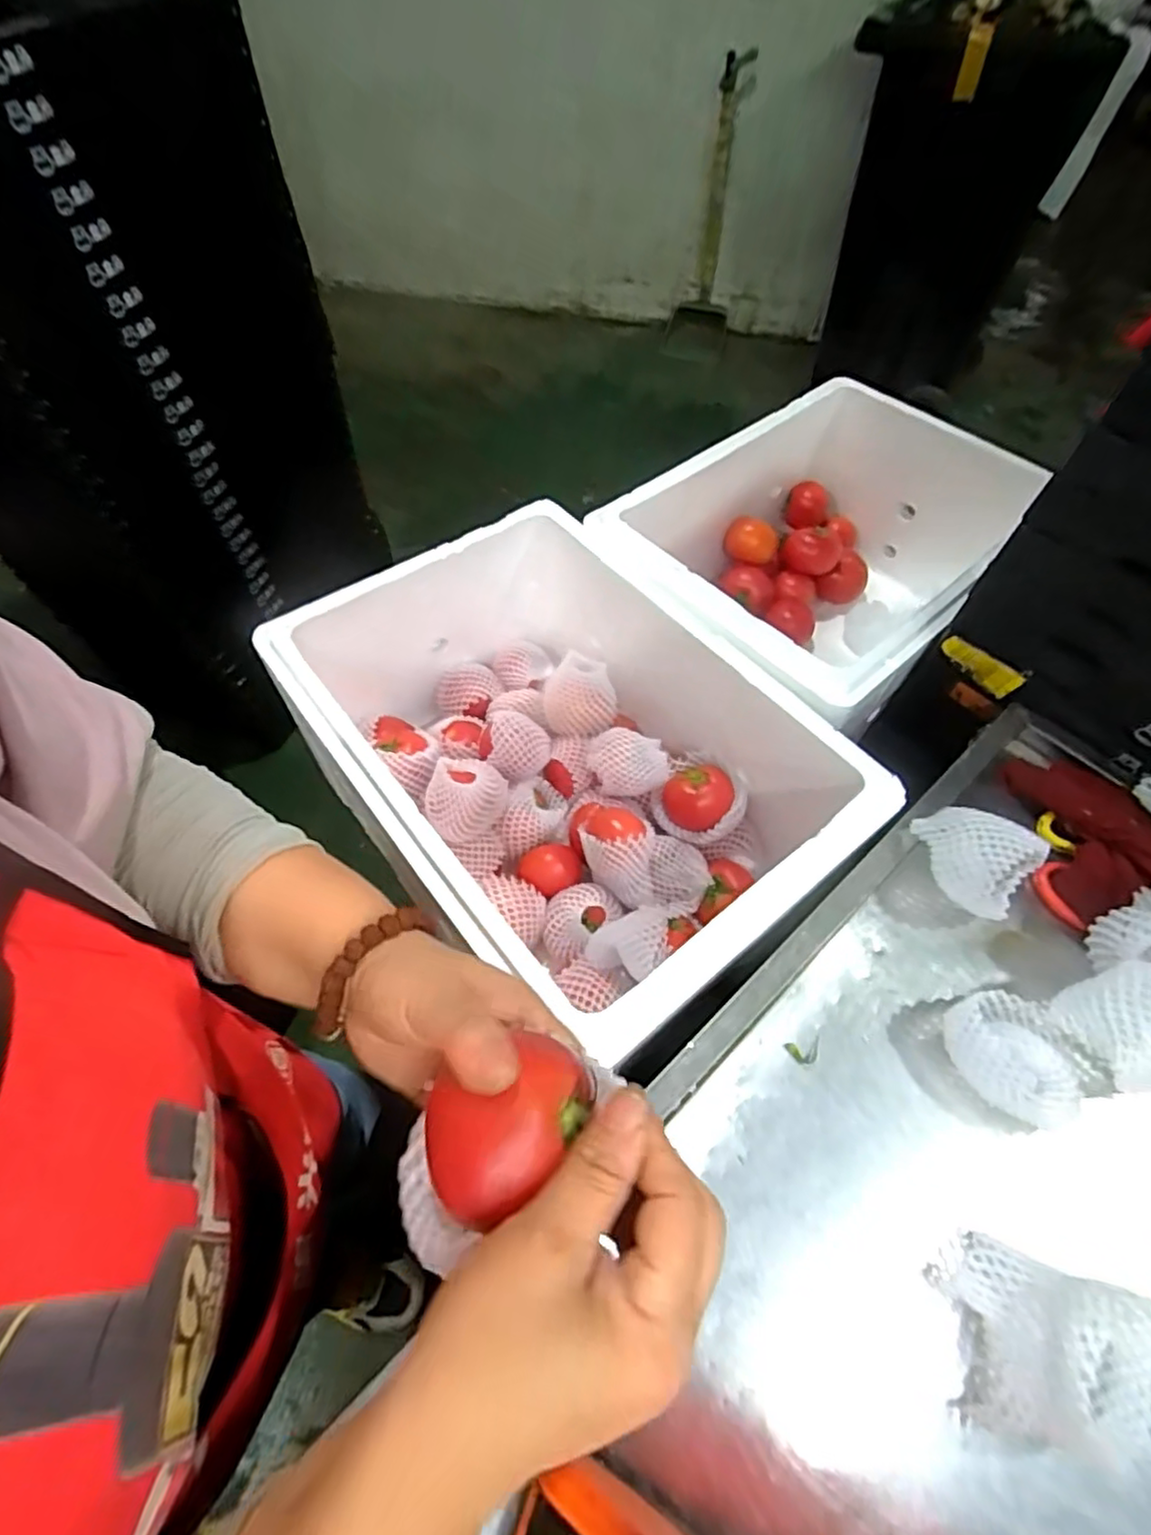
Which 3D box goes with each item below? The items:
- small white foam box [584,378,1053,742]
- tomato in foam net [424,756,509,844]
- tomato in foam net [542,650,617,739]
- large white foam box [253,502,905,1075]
[{"bbox_3d":[0.310,-0.244,0.859,0.535,0.237,0.364,-37,65,-22],"label":"small white foam box"},{"bbox_3d":[-0.109,0.036,0.671,0.078,0.074,0.072,1,58,-1],"label":"tomato in foam net"},{"bbox_3d":[0.007,-0.082,0.752,0.082,0.068,0.078,1,58,-1],"label":"tomato in foam net"},{"bbox_3d":[-0.010,0.002,0.664,0.370,0.199,0.503,-38,66,-22],"label":"large white foam box"}]

